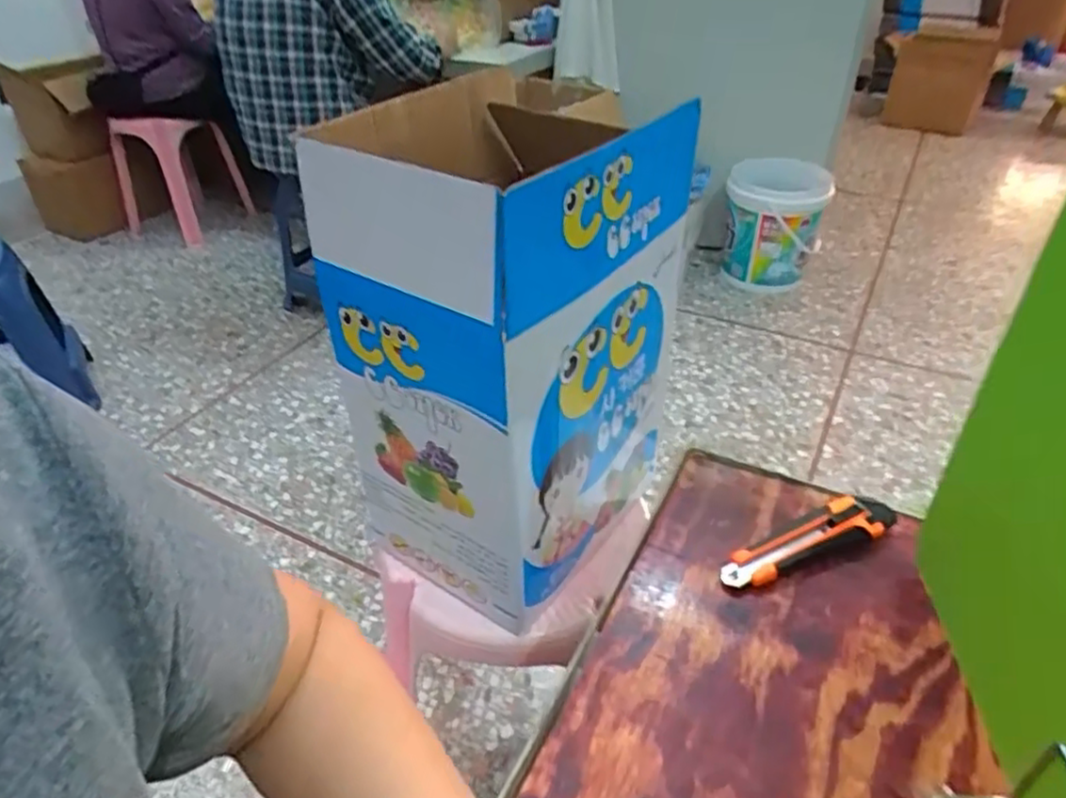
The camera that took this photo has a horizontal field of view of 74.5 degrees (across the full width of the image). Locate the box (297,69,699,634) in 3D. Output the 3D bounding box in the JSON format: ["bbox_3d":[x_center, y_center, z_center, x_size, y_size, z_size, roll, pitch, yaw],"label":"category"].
[{"bbox_3d":[-0.022,-0.046,0.734,0.261,0.457,0.342,19,41,25],"label":"box"}]

